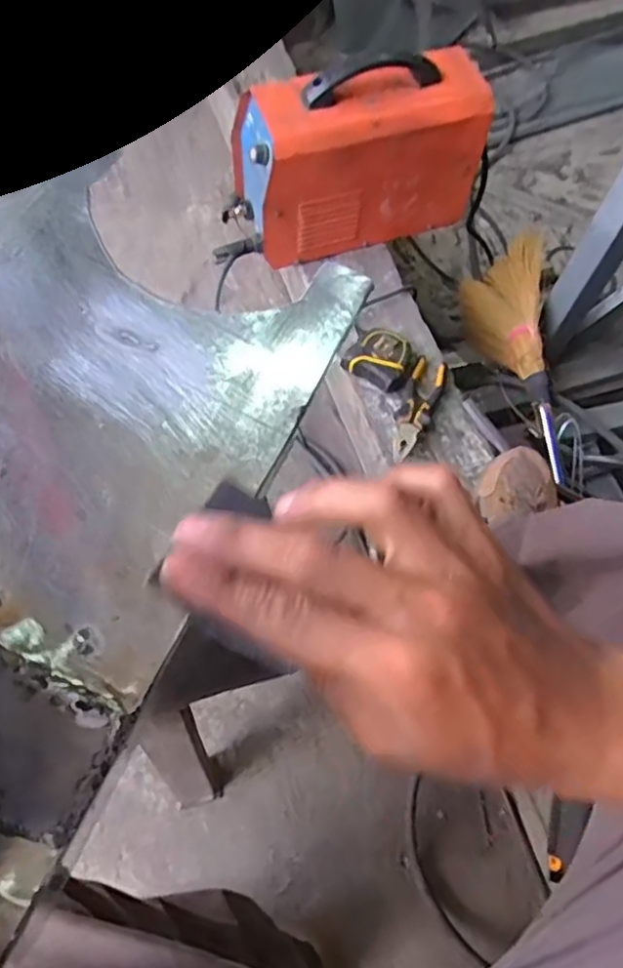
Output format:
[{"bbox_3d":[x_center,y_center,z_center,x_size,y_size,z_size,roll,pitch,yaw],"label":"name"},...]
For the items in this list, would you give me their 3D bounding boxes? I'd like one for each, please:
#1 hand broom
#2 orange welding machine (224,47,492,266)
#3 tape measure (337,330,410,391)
[{"bbox_3d":[0.363,-0.206,1.038,0.072,0.196,0.411,-12,67,-9],"label":"hand broom"},{"bbox_3d":[0.066,-0.466,0.889,0.326,0.217,0.135,-16,68,-10],"label":"orange welding machine"},{"bbox_3d":[0.096,-0.176,0.860,0.089,0.034,0.076,28,67,9],"label":"tape measure"}]

